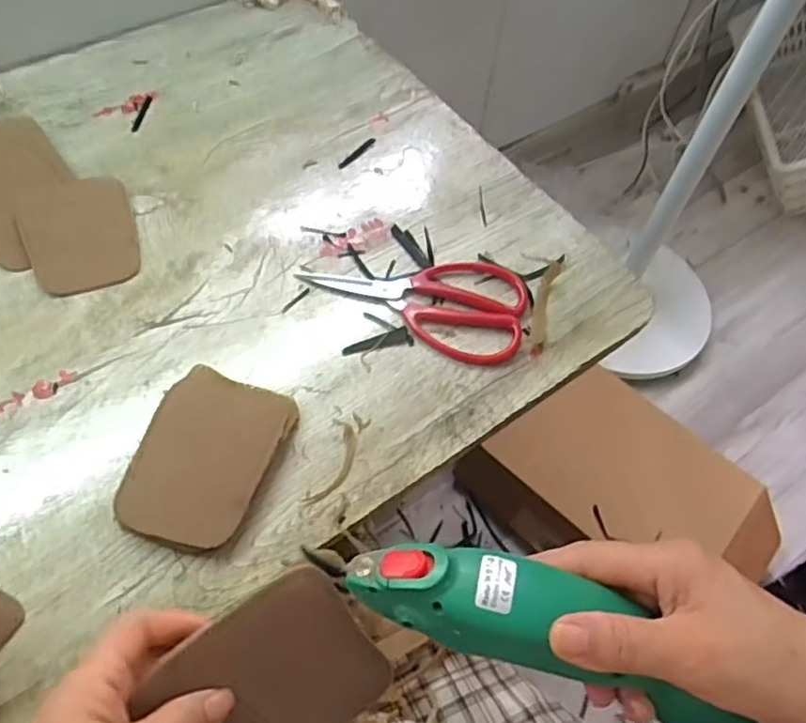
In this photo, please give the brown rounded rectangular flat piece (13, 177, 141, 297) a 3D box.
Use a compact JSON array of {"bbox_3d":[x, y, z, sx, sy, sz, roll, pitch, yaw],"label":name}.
[{"bbox_3d":[-0.277,-0.112,0.564,0.086,0.016,0.121,-17,60,-15],"label":"brown rounded rectangular flat piece"}]

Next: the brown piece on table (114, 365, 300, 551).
[{"bbox_3d":[-0.137,0.066,0.458,0.088,0.020,0.122,18,57,7],"label":"brown piece on table"}]

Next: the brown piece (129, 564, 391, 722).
[{"bbox_3d":[-0.067,0.156,0.316,0.108,0.008,0.084,-32,105,-9],"label":"brown piece"}]

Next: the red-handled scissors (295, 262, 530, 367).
[{"bbox_3d":[0.015,-0.062,0.558,0.186,0.012,0.096,23,58,11],"label":"red-handled scissors"}]

